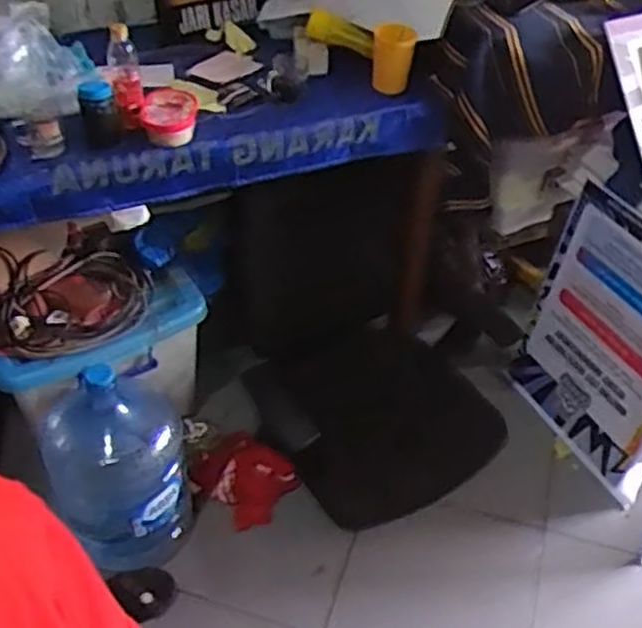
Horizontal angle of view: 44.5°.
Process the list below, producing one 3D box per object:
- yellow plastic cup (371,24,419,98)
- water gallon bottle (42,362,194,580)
[{"bbox_3d":[0.154,-0.536,1.665,0.090,0.146,0.085,3,42,2],"label":"yellow plastic cup"},{"bbox_3d":[-0.391,0.316,1.604,0.224,0.506,0.251,-12,44,-14],"label":"water gallon bottle"}]

